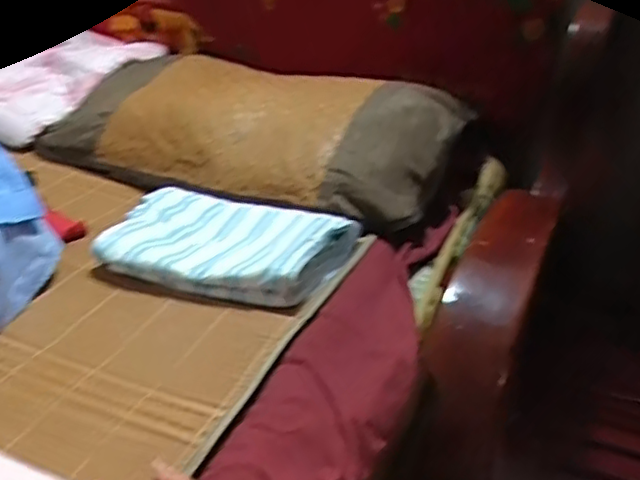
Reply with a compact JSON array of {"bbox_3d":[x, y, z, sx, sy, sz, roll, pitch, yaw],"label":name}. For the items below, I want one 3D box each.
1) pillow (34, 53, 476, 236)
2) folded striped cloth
[{"bbox_3d":[-0.119,-0.186,1.018,0.653,0.118,0.322,17,33,22],"label":"pillow"},{"bbox_3d":[-0.116,-0.011,0.797,0.283,0.045,0.195,15,33,20],"label":"folded striped cloth"}]

